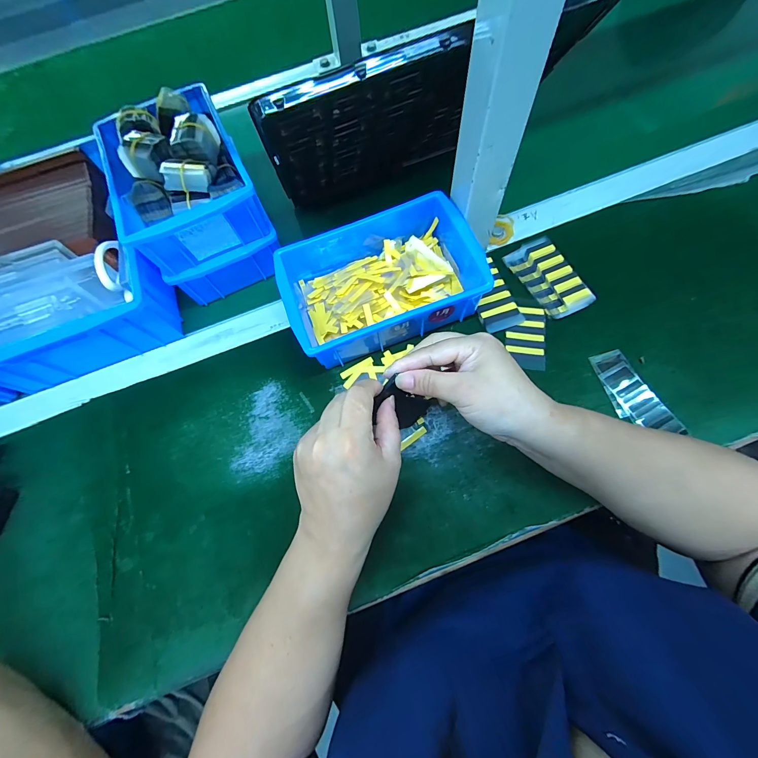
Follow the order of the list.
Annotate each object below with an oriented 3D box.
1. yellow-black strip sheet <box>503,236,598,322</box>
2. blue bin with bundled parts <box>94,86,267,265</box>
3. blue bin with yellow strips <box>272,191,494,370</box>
[{"bbox_3d":[0.194,-0.116,0.380,0.051,0.018,0.097,-24,70,-5],"label":"yellow-black strip sheet"},{"bbox_3d":[-0.218,-0.225,0.363,0.136,0.067,0.191,-27,70,-6],"label":"blue bin with bundled parts"},{"bbox_3d":[0.000,-0.110,0.371,0.204,0.068,0.154,-16,69,-1],"label":"blue bin with yellow strips"}]

